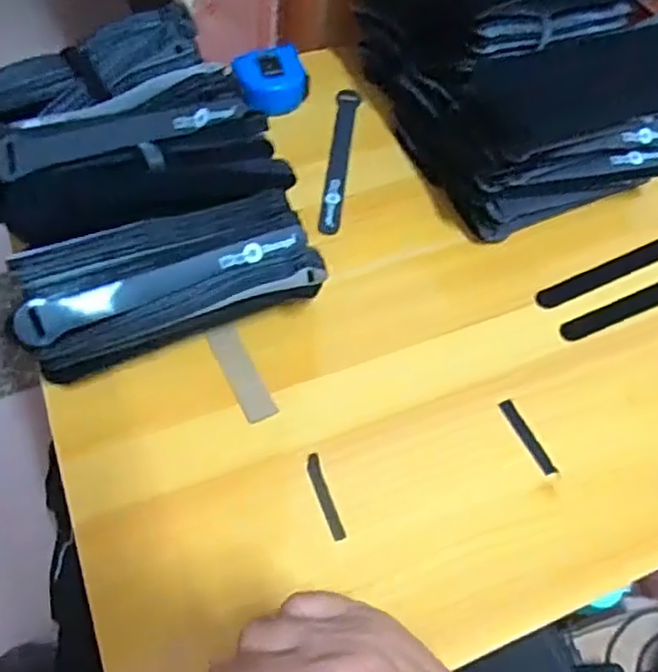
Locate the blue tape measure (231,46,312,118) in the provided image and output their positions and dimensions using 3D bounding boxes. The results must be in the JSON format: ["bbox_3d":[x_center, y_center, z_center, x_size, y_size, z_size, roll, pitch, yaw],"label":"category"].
[{"bbox_3d":[-0.056,-0.254,0.657,0.071,0.035,0.057,-19,61,-16],"label":"blue tape measure"}]

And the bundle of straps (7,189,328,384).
[{"bbox_3d":[-0.113,-0.034,0.467,0.209,0.080,0.084,-18,61,-16],"label":"bundle of straps"}]

